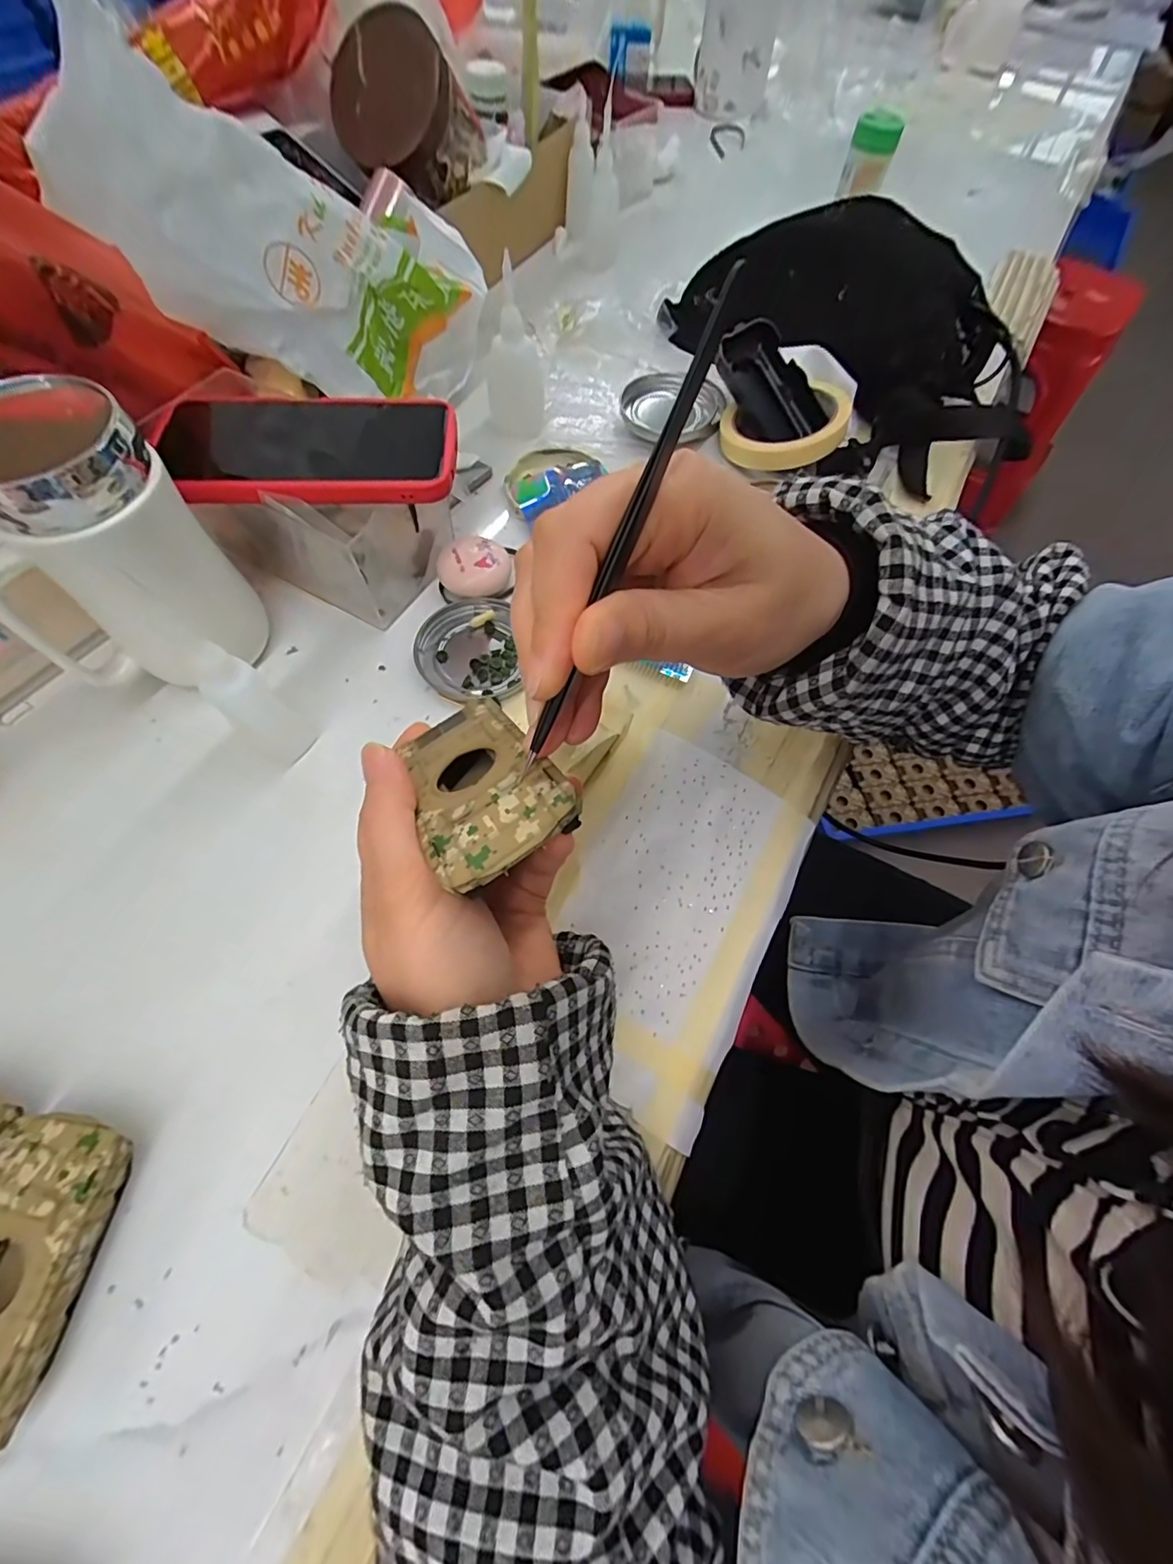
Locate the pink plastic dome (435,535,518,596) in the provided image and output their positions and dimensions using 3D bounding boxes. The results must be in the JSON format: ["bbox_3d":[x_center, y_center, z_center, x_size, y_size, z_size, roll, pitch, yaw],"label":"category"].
[{"bbox_3d":[-0.075,-0.145,0.369,0.050,0.021,0.042,-4,65,-5],"label":"pink plastic dome"}]

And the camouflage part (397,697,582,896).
[{"bbox_3d":[-0.039,-0.001,0.192,0.046,0.013,0.095,-26,37,-14],"label":"camouflage part"}]

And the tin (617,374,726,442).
[{"bbox_3d":[0.069,-0.312,0.455,0.080,0.022,0.084,1,65,-2],"label":"tin"}]

